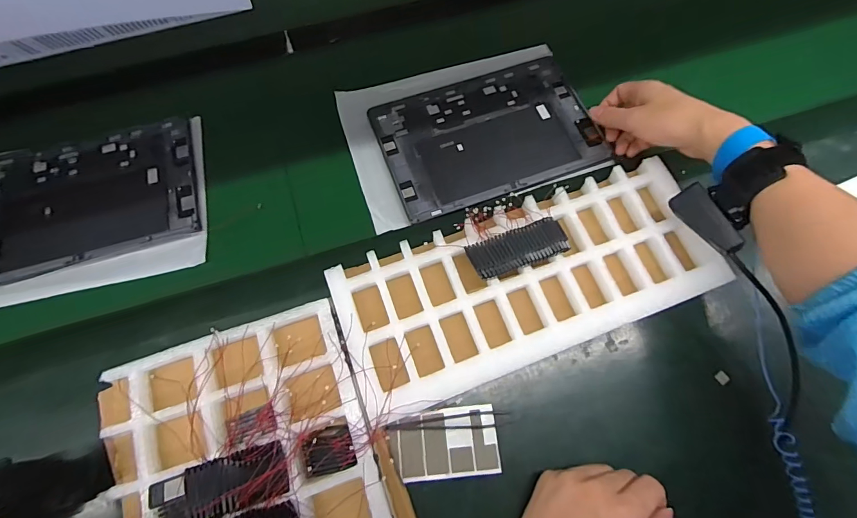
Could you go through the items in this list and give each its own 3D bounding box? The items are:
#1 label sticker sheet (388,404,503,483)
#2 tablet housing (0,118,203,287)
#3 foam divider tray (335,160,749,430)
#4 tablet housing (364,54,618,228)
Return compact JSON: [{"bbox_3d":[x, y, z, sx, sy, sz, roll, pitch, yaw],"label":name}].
[{"bbox_3d":[0.015,0.167,0.369,0.094,0.004,0.057,-6,68,-2],"label":"label sticker sheet"},{"bbox_3d":[-0.398,-0.074,0.468,0.254,0.012,0.172,-17,69,-6],"label":"tablet housing"},{"bbox_3d":[0.099,0.018,0.402,0.371,0.041,0.154,-20,70,-8],"label":"foam divider tray"},{"bbox_3d":[0.070,-0.151,0.492,0.248,0.011,0.169,-18,69,-7],"label":"tablet housing"}]

